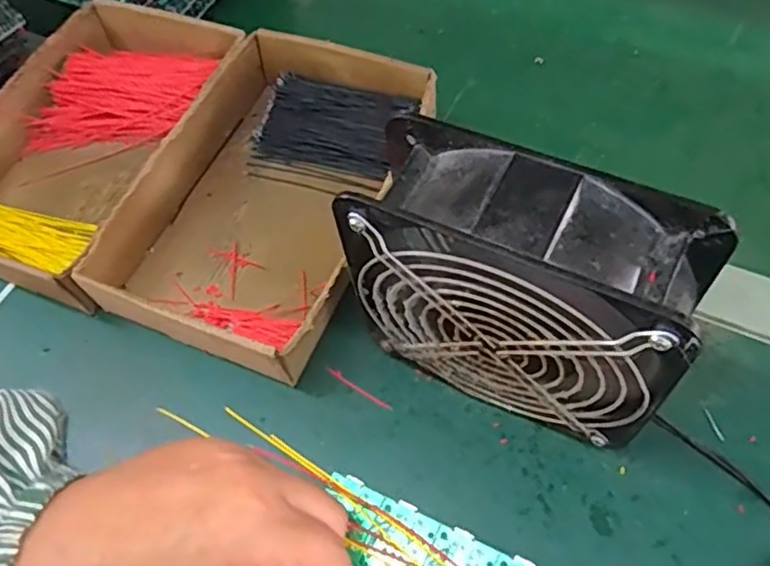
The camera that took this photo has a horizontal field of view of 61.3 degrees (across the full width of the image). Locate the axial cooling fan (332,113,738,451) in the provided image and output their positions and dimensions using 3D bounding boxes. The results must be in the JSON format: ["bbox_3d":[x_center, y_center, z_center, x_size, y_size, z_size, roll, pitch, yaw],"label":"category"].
[{"bbox_3d":[0.061,0.012,0.311,0.143,0.153,0.057,25,64,19],"label":"axial cooling fan"}]

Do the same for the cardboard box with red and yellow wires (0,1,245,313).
[{"bbox_3d":[-0.210,-0.104,0.461,0.148,0.043,0.236,16,61,14],"label":"cardboard box with red and yellow wires"}]

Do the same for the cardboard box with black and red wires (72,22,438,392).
[{"bbox_3d":[-0.071,-0.059,0.426,0.152,0.049,0.233,19,62,16],"label":"cardboard box with black and red wires"}]

